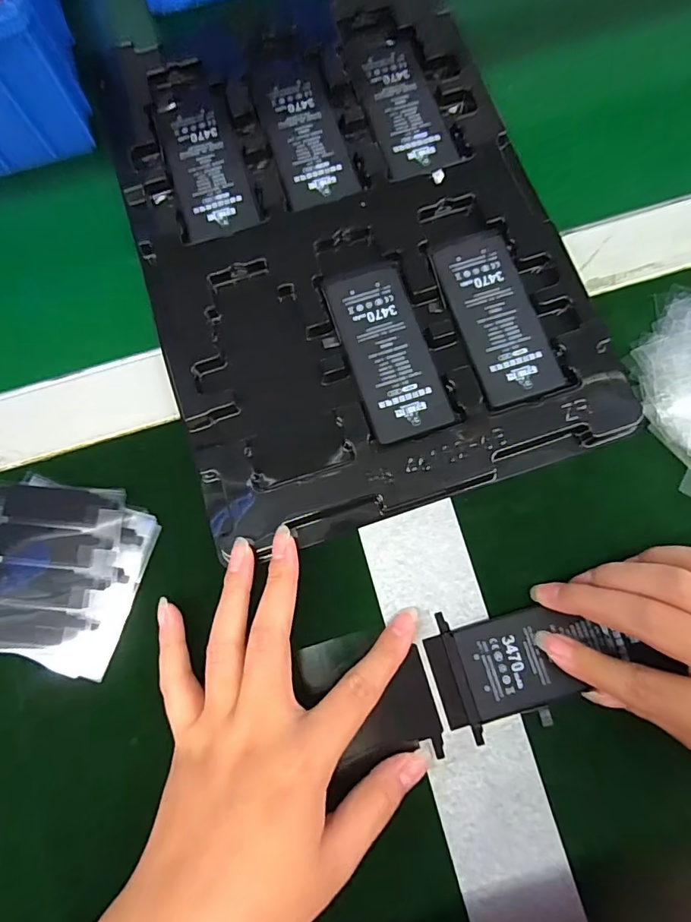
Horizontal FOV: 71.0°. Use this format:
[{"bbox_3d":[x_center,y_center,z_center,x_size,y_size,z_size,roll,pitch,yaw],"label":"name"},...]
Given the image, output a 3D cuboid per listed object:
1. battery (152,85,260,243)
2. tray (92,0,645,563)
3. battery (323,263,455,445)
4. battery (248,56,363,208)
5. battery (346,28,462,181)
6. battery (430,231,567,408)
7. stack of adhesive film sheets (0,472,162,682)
[{"bbox_3d":[-0.084,-0.183,0.291,0.043,0.005,0.111,-16,80,-2],"label":"battery"},{"bbox_3d":[-0.006,-0.135,0.278,0.223,0.017,0.330,-19,80,-3],"label":"tray"},{"bbox_3d":[0.023,-0.060,0.262,0.042,0.004,0.099,-18,80,-3],"label":"battery"},{"bbox_3d":[-0.025,-0.199,0.292,0.043,0.004,0.103,-16,80,-2],"label":"battery"},{"bbox_3d":[0.034,-0.217,0.294,0.043,0.004,0.099,-16,80,-2],"label":"battery"},{"bbox_3d":[0.083,-0.080,0.265,0.043,0.004,0.097,-17,80,-2],"label":"battery"},{"bbox_3d":[-0.149,0.056,0.246,0.089,0.009,0.088,11,80,3],"label":"stack of adhesive film sheets"}]

